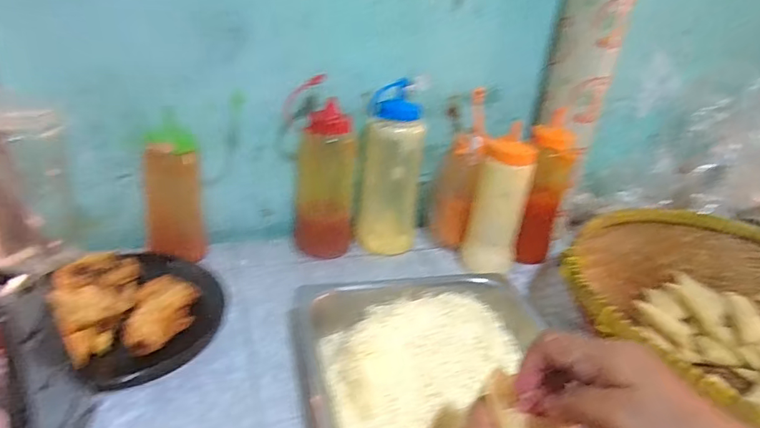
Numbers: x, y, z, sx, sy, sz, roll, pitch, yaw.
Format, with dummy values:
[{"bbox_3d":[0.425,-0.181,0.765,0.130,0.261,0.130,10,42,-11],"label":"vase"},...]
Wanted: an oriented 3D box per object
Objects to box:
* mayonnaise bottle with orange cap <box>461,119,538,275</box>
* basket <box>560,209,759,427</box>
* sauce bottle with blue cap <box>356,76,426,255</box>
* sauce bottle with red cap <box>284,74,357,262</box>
[{"bbox_3d":[0.169,-0.011,0.683,0.075,0.188,0.059,7,27,-1],"label":"mayonnaise bottle with orange cap"},{"bbox_3d":[0.437,0.140,0.555,0.434,0.096,0.414,6,27,-3],"label":"basket"},{"bbox_3d":[0.022,-0.066,0.733,0.089,0.228,0.097,9,27,4],"label":"sauce bottle with blue cap"},{"bbox_3d":[-0.084,-0.054,0.693,0.087,0.221,0.076,22,30,26],"label":"sauce bottle with red cap"}]

